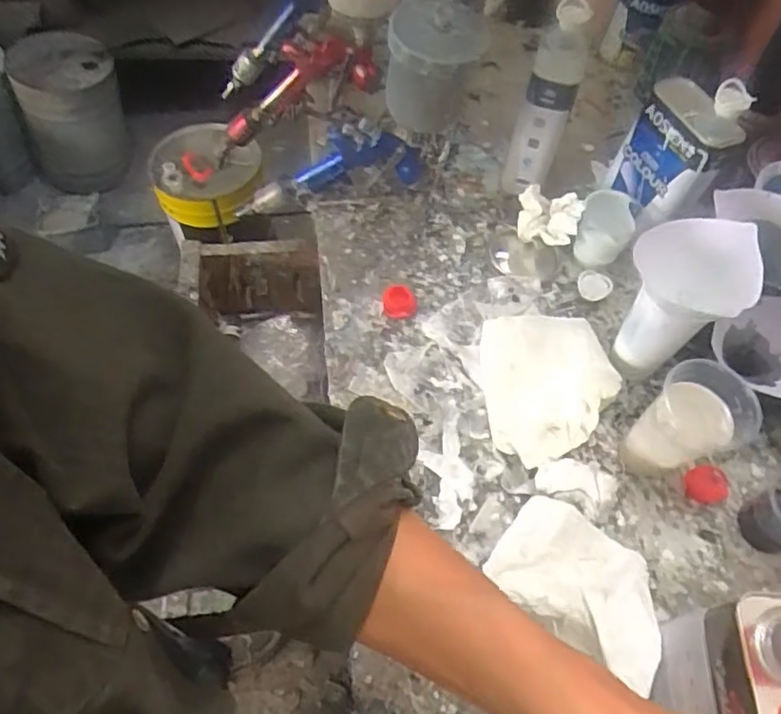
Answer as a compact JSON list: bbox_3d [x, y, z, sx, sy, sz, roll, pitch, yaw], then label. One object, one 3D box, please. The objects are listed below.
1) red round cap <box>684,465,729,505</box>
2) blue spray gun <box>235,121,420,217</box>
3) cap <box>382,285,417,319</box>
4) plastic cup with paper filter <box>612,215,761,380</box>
[{"bbox_3d":[0.332,0.134,0.658,0.043,0.018,0.035,1,59,-3],"label":"red round cap"},{"bbox_3d":[-0.102,-0.240,0.859,0.292,0.115,0.050,-12,55,27],"label":"blue spray gun"},{"bbox_3d":[0.012,-0.066,0.766,0.040,0.012,0.046,9,59,2],"label":"cap"},{"bbox_3d":[0.298,-0.062,0.669,0.095,0.180,0.100,2,59,-3],"label":"plastic cup with paper filter"}]

